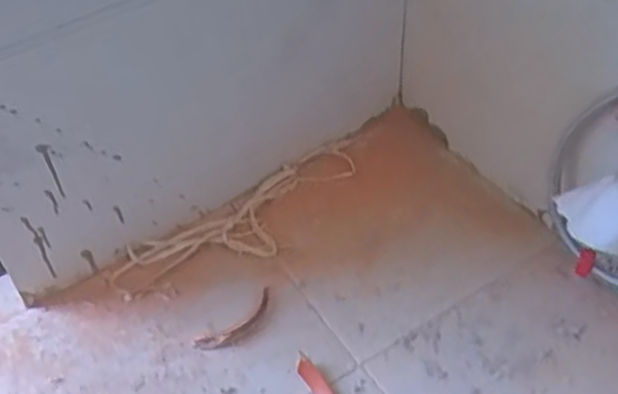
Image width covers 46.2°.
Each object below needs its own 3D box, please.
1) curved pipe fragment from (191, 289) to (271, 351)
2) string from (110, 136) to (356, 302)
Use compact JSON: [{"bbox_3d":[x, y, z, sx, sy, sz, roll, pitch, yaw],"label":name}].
[{"bbox_3d":[-0.066,0.122,0.698,0.091,0.009,0.031,-34,54,-25],"label":"curved pipe fragment"},{"bbox_3d":[-0.067,0.027,0.788,0.303,0.013,0.089,-28,52,-20],"label":"string"}]

